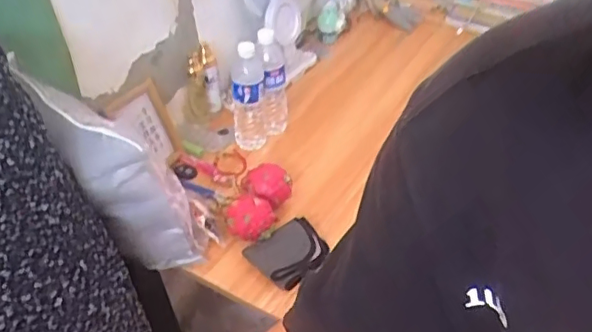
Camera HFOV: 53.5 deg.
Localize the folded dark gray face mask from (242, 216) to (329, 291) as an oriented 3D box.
[{"bbox_3d":[-0.007,0.141,0.990,0.129,0.028,0.109,-29,47,-28],"label":"folded dark gray face mask"}]

